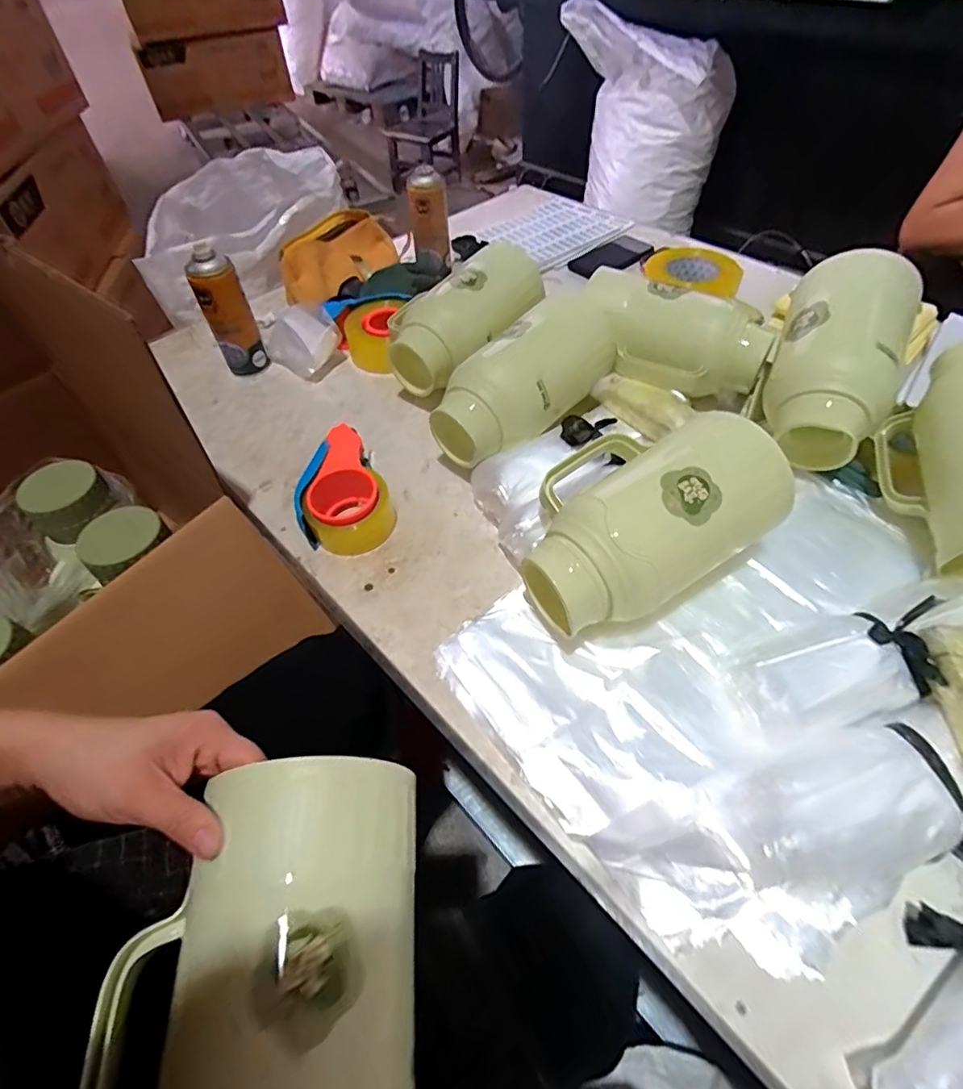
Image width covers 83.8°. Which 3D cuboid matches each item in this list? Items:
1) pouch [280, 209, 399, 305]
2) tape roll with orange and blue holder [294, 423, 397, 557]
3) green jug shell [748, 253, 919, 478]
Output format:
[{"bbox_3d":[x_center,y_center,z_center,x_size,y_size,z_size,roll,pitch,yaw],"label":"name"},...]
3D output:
[{"bbox_3d":[-0.264,-0.513,0.961,0.075,0.099,0.216,30,60,23],"label":"pouch"},{"bbox_3d":[-0.172,-0.062,0.645,0.104,0.065,0.153,-20,54,-12],"label":"tape roll with orange and blue holder"},{"bbox_3d":[0.414,-0.207,0.649,0.162,0.124,0.252,20,82,53],"label":"green jug shell"}]

